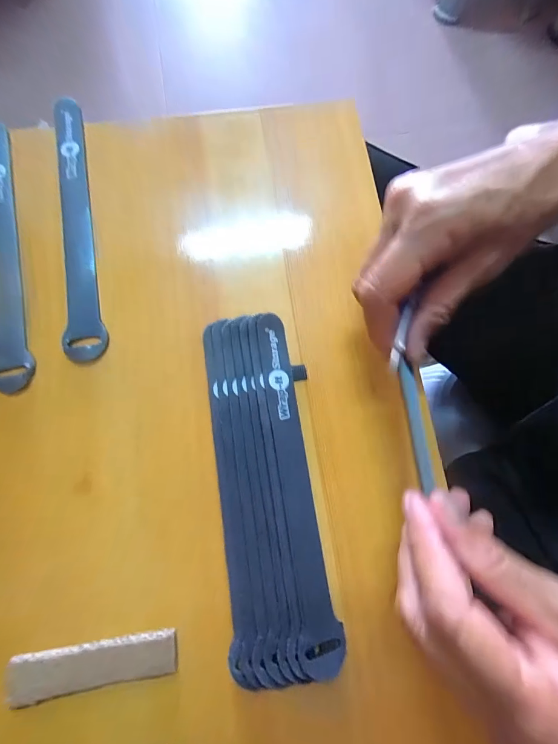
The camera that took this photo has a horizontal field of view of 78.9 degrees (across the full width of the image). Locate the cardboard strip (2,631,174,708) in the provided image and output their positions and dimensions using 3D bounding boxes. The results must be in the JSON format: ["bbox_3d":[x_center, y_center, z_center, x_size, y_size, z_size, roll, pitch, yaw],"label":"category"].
[{"bbox_3d":[-0.096,0.153,0.176,0.086,0.006,0.019,-9,78,-3],"label":"cardboard strip"}]

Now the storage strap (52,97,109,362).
[{"bbox_3d":[-0.141,-0.105,0.233,0.024,0.007,0.201,-11,78,-4],"label":"storage strap"}]

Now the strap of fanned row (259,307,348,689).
[{"bbox_3d":[0.011,0.061,0.200,0.025,0.008,0.197,-7,78,-3],"label":"strap of fanned row"}]

